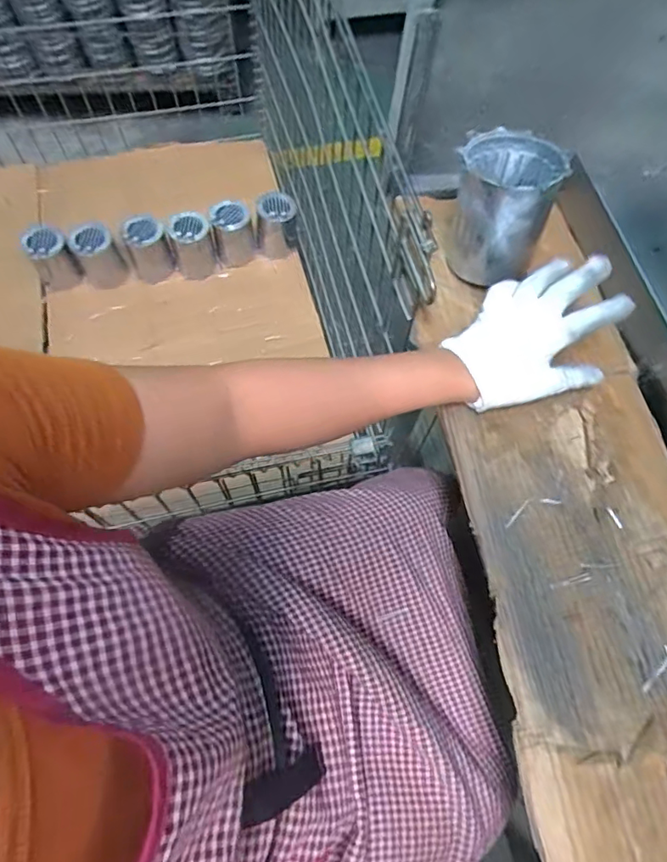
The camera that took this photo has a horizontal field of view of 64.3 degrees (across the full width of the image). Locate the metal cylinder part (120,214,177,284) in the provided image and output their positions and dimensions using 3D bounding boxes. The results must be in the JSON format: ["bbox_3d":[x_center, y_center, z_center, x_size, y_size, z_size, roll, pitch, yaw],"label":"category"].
[{"bbox_3d":[-0.413,-0.407,1.181,0.091,0.144,0.074,-24,70,-11],"label":"metal cylinder part"}]

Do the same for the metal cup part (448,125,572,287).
[{"bbox_3d":[0.165,-0.224,0.524,0.097,0.107,0.104,1,67,-1],"label":"metal cup part"}]

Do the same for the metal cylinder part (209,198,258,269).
[{"bbox_3d":[-0.226,-0.445,1.205,0.091,0.141,0.077,-19,69,-9],"label":"metal cylinder part"}]

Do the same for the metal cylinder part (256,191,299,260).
[{"bbox_3d":[-0.126,-0.478,1.236,0.092,0.122,0.093,4,67,0],"label":"metal cylinder part"}]

